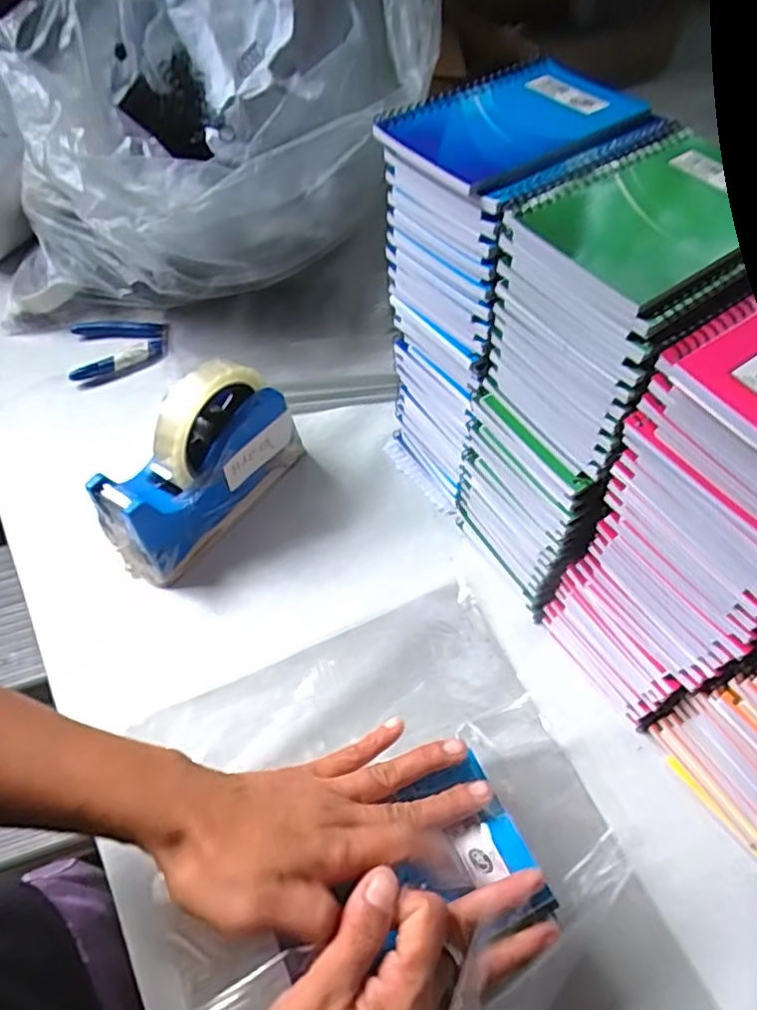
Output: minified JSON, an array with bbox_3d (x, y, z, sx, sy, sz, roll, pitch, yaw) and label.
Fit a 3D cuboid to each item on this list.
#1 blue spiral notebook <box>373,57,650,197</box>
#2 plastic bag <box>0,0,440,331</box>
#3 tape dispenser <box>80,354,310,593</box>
[{"bbox_3d":[0.073,-0.209,0.347,0.128,0.009,0.087,-32,62,-19],"label":"blue spiral notebook"},{"bbox_3d":[-0.163,-0.331,0.566,0.416,0.252,0.242,-21,59,-13],"label":"plastic bag"},{"bbox_3d":[-0.130,-0.029,0.468,0.047,0.122,0.157,35,63,21],"label":"tape dispenser"}]

